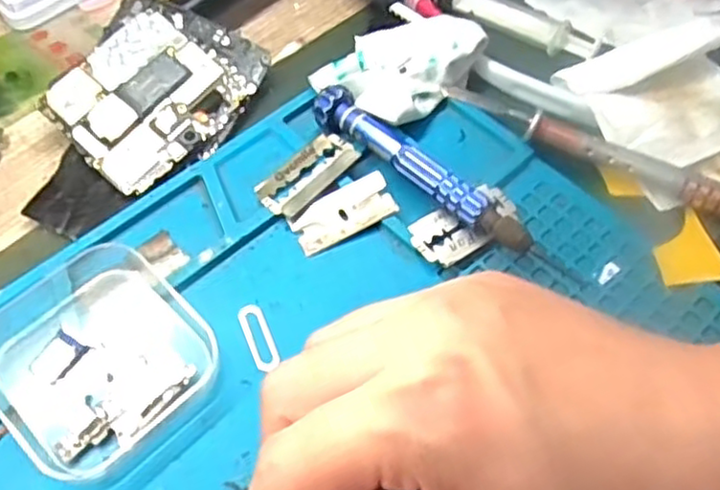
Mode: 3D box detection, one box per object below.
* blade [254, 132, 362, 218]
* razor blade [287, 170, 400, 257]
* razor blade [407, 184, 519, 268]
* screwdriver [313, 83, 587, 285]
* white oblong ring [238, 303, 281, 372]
[{"bbox_3d":[-0.021,-0.028,0.271,0.020,0.004,0.042,39,69,25],"label":"blade"},{"bbox_3d":[-0.006,-0.012,0.263,0.039,0.004,0.020,-28,65,-7],"label":"razor blade"},{"bbox_3d":[0.040,-0.008,0.259,0.042,0.006,0.021,-30,69,-19],"label":"razor blade"},{"bbox_3d":[0.032,-0.024,0.264,0.118,0.015,0.020,37,64,19],"label":"screwdriver"},{"bbox_3d":[-0.035,0.031,0.238,0.009,0.004,0.025,-21,61,-14],"label":"white oblong ring"}]

